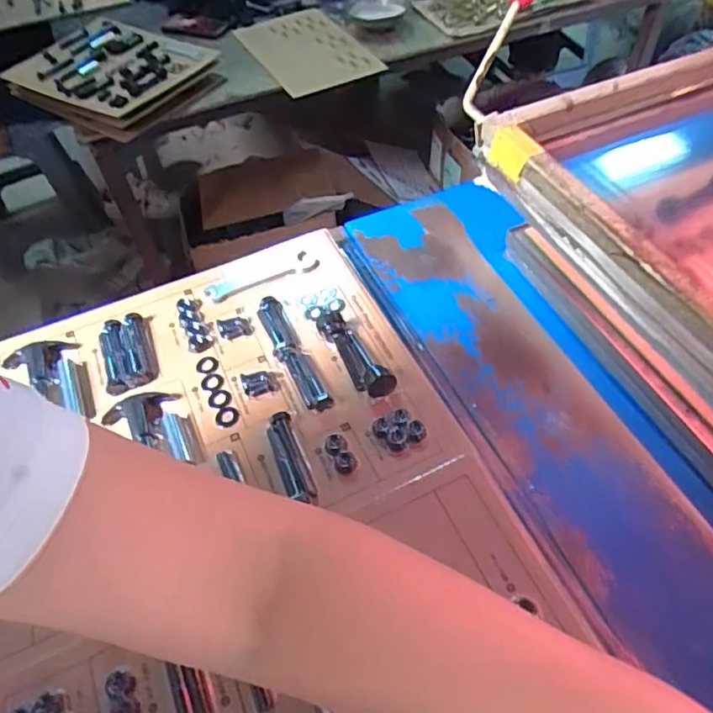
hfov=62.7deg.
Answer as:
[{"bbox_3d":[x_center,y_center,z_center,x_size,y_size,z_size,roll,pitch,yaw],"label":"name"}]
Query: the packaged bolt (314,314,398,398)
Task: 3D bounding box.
[{"bbox_3d":[-0.004,-0.003,0.519,0.028,0.015,0.102,-30,56,-18],"label":"packaged bolt"}]

